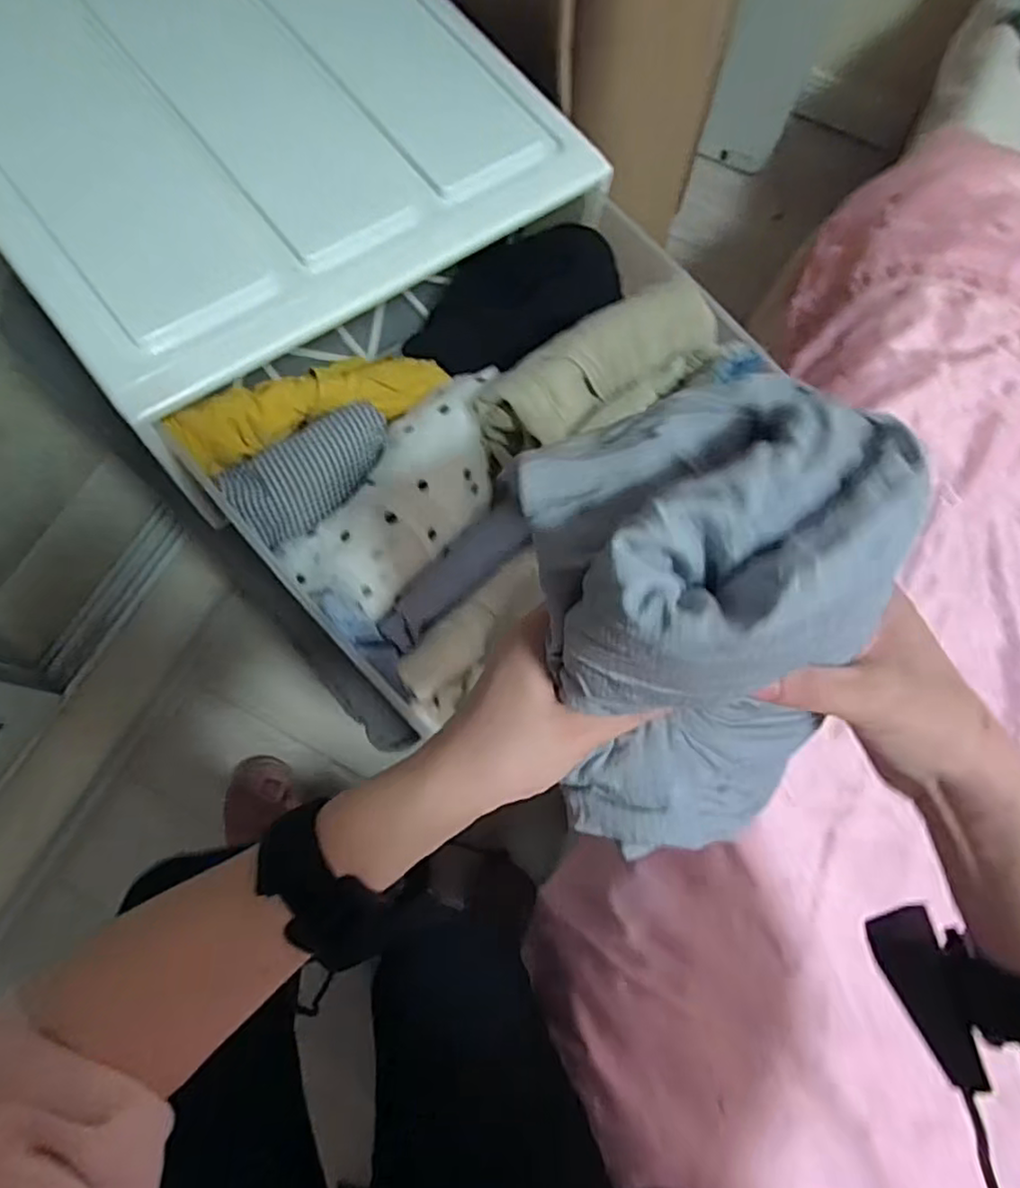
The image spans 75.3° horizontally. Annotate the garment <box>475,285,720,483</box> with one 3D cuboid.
[{"bbox_3d":[0.079,-0.169,0.518,0.229,0.069,0.077,-32,77,-22],"label":"garment"}]

